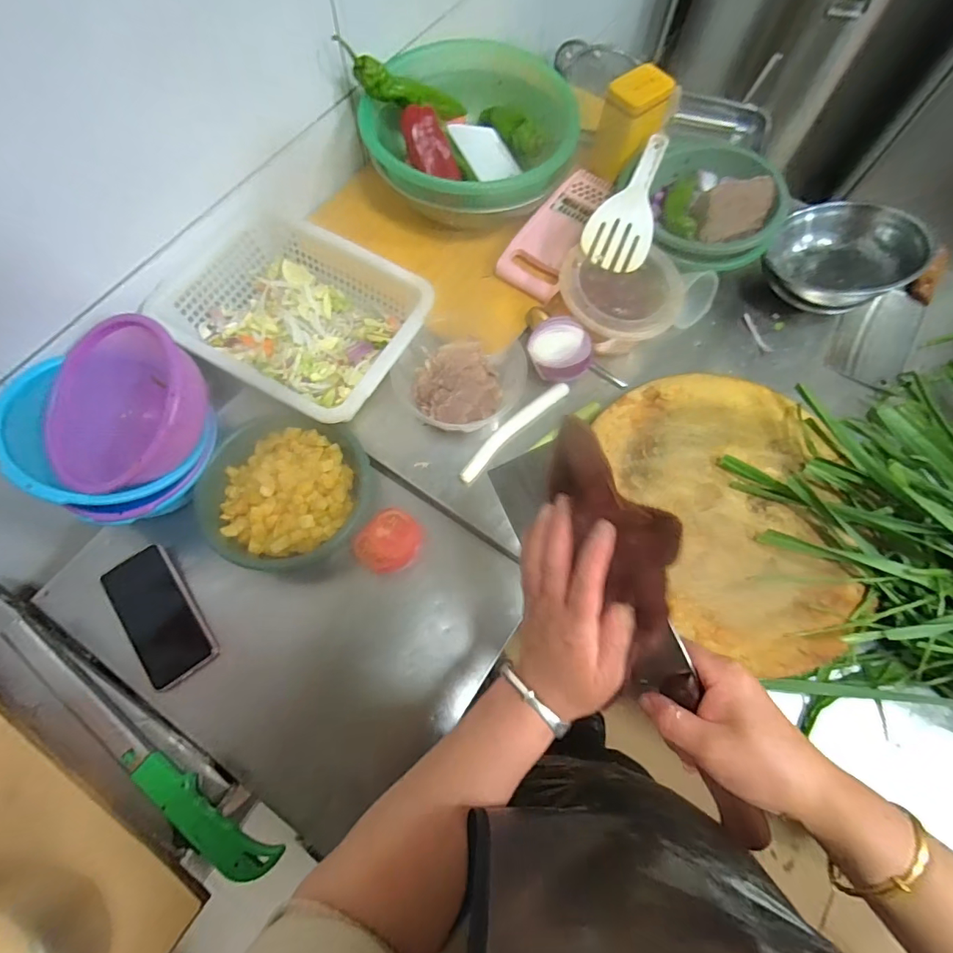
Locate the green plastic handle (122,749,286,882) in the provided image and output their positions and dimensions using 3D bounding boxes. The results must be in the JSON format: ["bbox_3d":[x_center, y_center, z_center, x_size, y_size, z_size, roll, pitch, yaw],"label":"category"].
[{"bbox_3d":[-0.277,0.333,0.466,0.181,0.026,0.034,31,72,9],"label":"green plastic handle"}]

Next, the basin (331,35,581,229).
[{"bbox_3d":[-0.028,-0.551,0.731,0.301,0.126,0.342,-19,72,-8],"label":"basin"}]

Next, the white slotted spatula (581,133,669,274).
[{"bbox_3d":[0.226,-0.401,0.683,0.090,0.022,0.251,22,71,6],"label":"white slotted spatula"}]

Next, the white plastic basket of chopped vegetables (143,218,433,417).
[{"bbox_3d":[-0.231,-0.203,0.623,0.301,0.075,0.232,30,72,9],"label":"white plastic basket of chopped vegetables"}]

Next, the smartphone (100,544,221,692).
[{"bbox_3d":[-0.377,0.164,0.559,0.075,0.013,0.159,-33,79,-11],"label":"smartphone"}]

